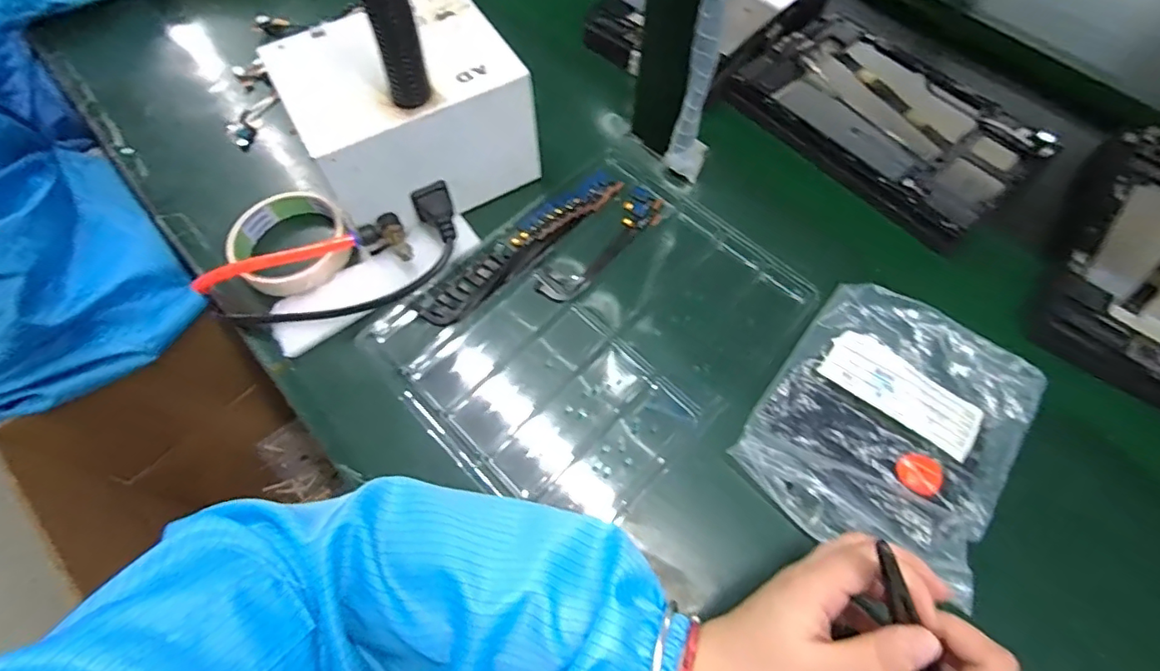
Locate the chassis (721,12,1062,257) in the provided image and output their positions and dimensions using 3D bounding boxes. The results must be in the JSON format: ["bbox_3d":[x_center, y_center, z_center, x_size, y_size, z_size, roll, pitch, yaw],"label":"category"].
[{"bbox_3d":[0.271,-0.194,0.480,0.149,0.024,0.240,-40,70,-12],"label":"chassis"}]

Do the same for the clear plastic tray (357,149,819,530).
[{"bbox_3d":[0.012,-0.011,0.398,0.216,0.015,0.266,42,74,18],"label":"clear plastic tray"}]

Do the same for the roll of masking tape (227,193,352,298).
[{"bbox_3d":[-0.225,-0.070,0.421,0.083,0.021,0.089,-31,66,-16],"label":"roll of masking tape"}]

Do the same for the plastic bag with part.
[{"bbox_3d":[0.202,0.056,0.352,0.143,0.029,0.171,34,67,17],"label":"plastic bag with part"}]

